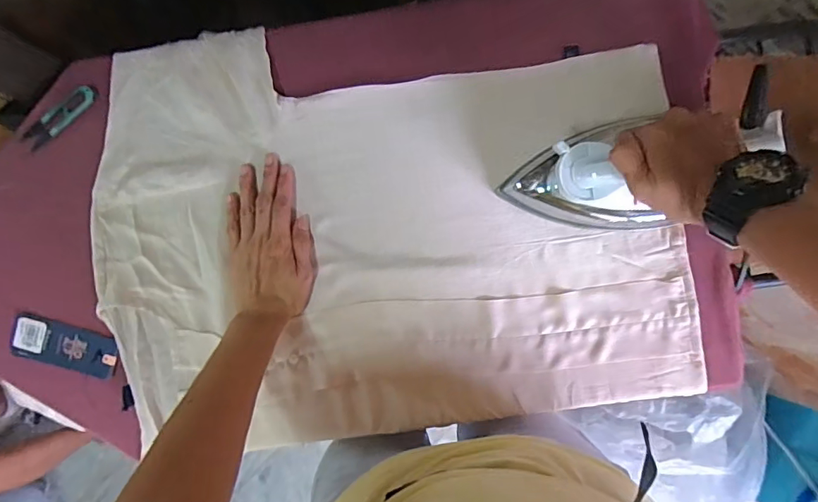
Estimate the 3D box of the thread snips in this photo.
[{"bbox_3d":[-0.386,-0.149,0.525,0.095,0.006,0.024,-41,91,3],"label":"thread snips"}]

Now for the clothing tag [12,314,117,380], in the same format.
[{"bbox_3d":[-0.386,0.107,0.536,0.116,0.010,0.044,17,81,1],"label":"clothing tag"}]

